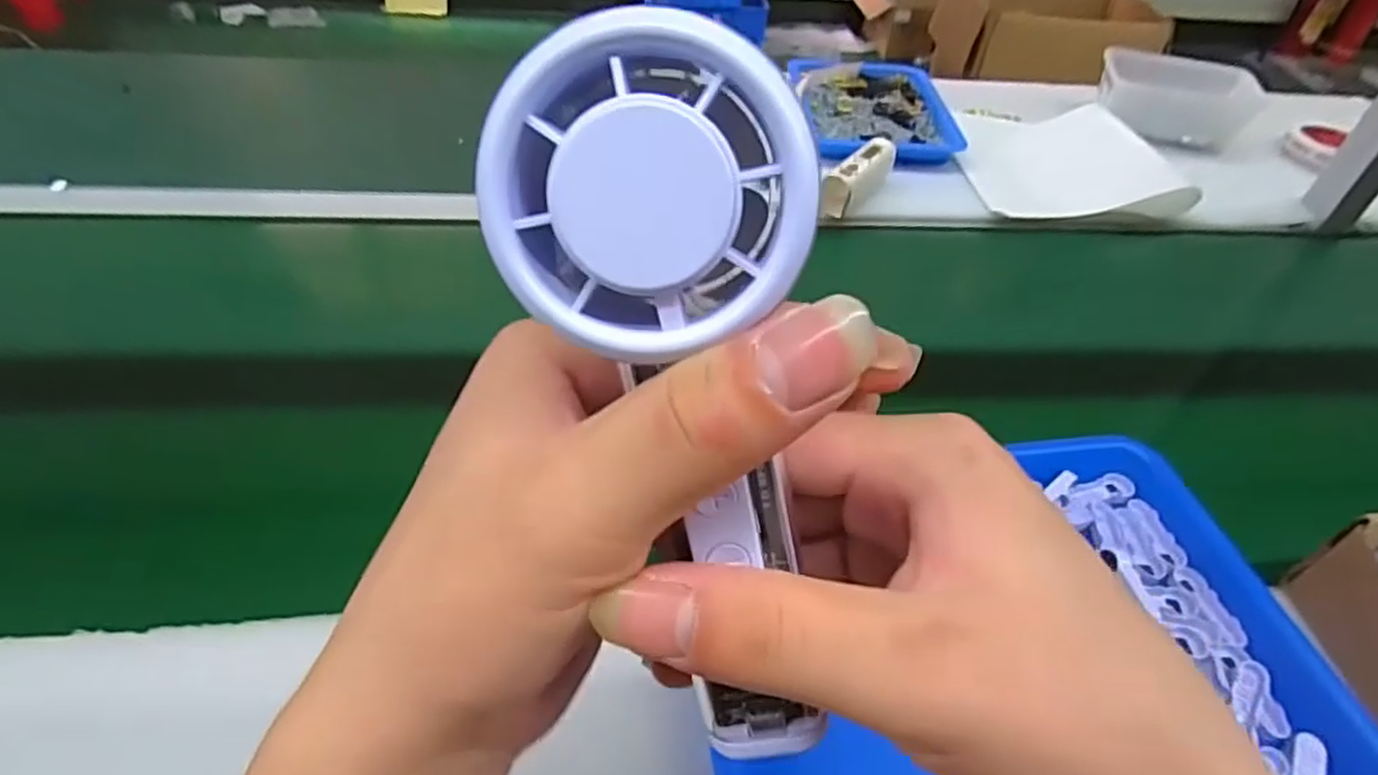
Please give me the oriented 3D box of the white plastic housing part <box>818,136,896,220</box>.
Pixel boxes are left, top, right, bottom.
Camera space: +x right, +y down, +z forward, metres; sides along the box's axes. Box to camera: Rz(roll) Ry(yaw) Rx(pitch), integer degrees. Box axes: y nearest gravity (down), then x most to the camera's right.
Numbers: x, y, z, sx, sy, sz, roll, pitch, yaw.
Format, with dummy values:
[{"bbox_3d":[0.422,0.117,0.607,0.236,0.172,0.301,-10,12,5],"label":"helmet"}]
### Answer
[{"bbox_3d":[0.168,-0.208,0.736,0.041,0.042,0.112,26,48,19],"label":"white plastic housing part"}]

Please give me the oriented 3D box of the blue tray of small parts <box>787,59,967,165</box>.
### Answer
[{"bbox_3d":[0.218,-0.329,0.868,0.170,0.022,0.227,0,45,-6],"label":"blue tray of small parts"}]

